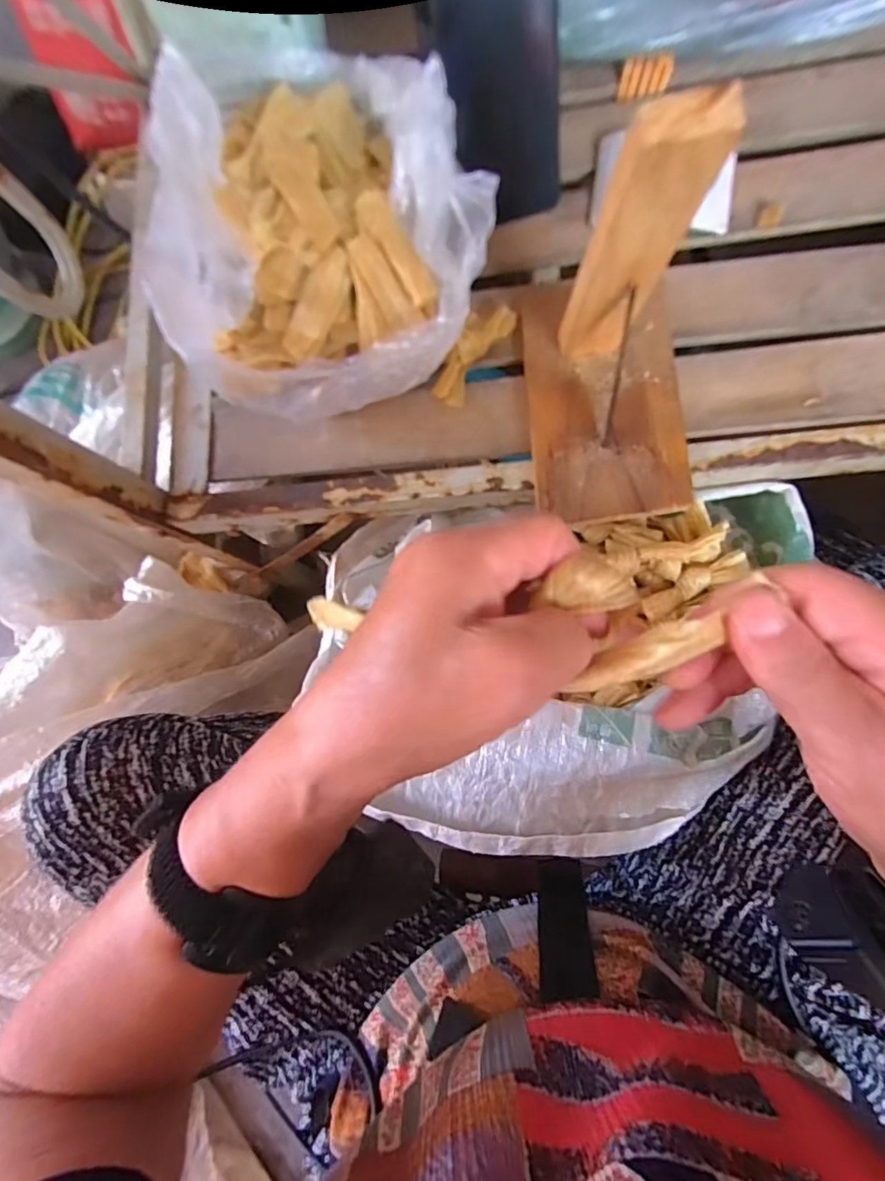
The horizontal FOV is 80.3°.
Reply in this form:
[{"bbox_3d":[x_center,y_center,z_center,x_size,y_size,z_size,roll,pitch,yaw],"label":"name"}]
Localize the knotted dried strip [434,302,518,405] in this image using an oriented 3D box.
[{"bbox_3d":[0.022,-0.173,0.381,0.032,0.025,0.078,28,85,11],"label":"knotted dried strip"}]

